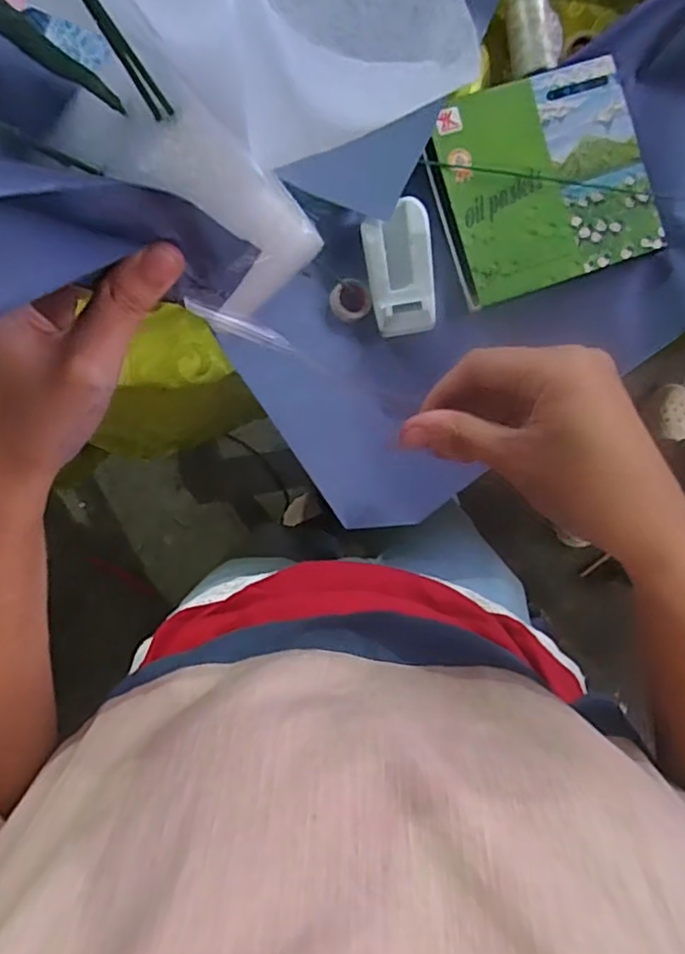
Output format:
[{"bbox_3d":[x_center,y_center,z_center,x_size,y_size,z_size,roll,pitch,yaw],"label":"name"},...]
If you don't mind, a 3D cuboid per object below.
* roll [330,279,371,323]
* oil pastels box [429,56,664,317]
[{"bbox_3d":[0.007,-0.149,0.522,0.035,0.015,0.035,0,90,-1],"label":"roll"},{"bbox_3d":[0.169,-0.250,0.525,0.178,0.022,0.166,-17,90,-1],"label":"oil pastels box"}]

